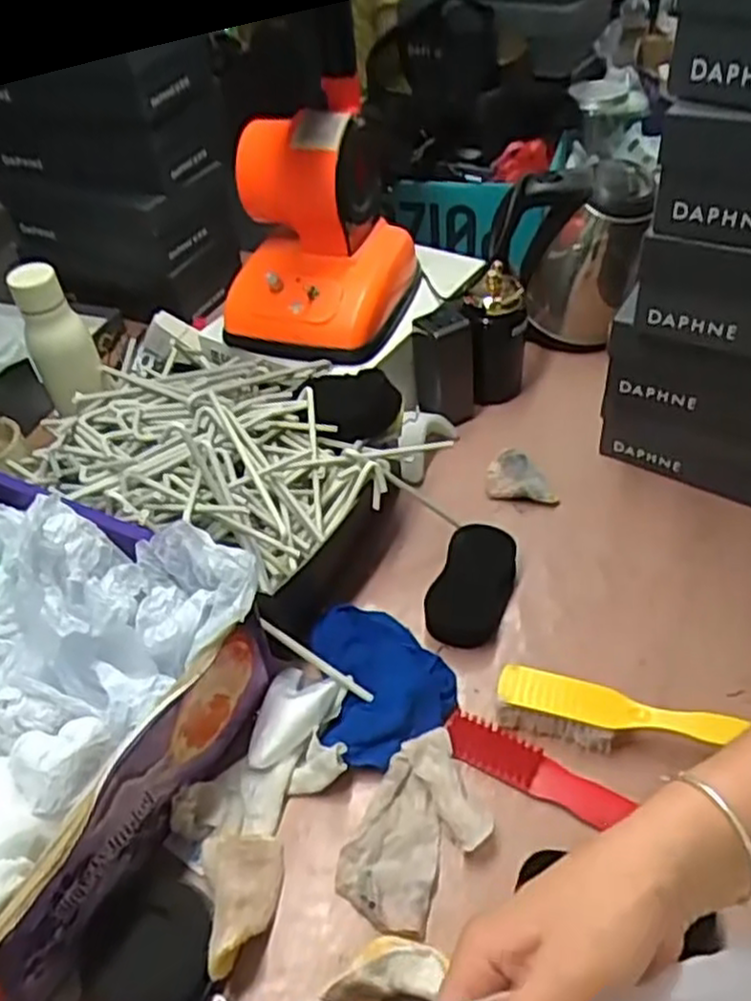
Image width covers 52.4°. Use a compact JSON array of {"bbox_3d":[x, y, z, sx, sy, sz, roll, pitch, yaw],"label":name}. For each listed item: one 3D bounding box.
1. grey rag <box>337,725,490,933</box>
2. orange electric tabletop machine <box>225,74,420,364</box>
[{"bbox_3d":[0.031,0.250,0.580,0.089,0.029,0.135,28,55,30],"label":"grey rag"},{"bbox_3d":[-0.065,-0.295,0.820,0.172,0.205,0.199,10,48,16],"label":"orange electric tabletop machine"}]

